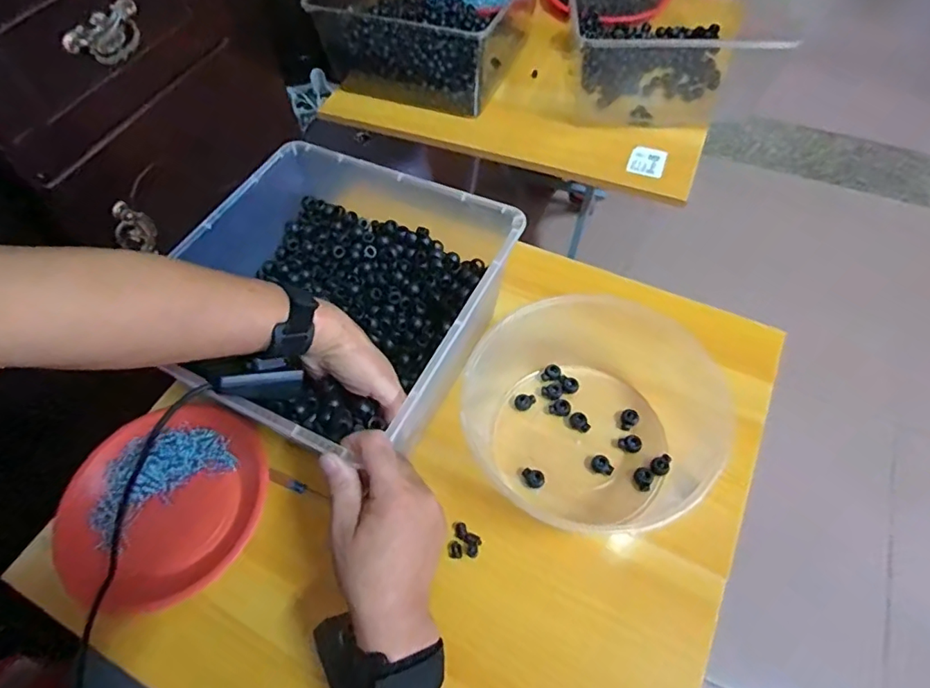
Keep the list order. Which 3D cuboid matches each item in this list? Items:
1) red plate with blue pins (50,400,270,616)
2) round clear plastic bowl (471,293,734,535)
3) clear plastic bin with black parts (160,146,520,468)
[{"bbox_3d":[-0.289,0.155,0.528,0.187,0.039,0.199,-1,57,2],"label":"red plate with blue pins"},{"bbox_3d":[0.120,0.057,0.538,0.233,0.109,0.223,-1,57,2],"label":"round clear plastic bowl"},{"bbox_3d":[-0.133,-0.037,0.561,0.299,0.126,0.298,23,61,16],"label":"clear plastic bin with black parts"}]

